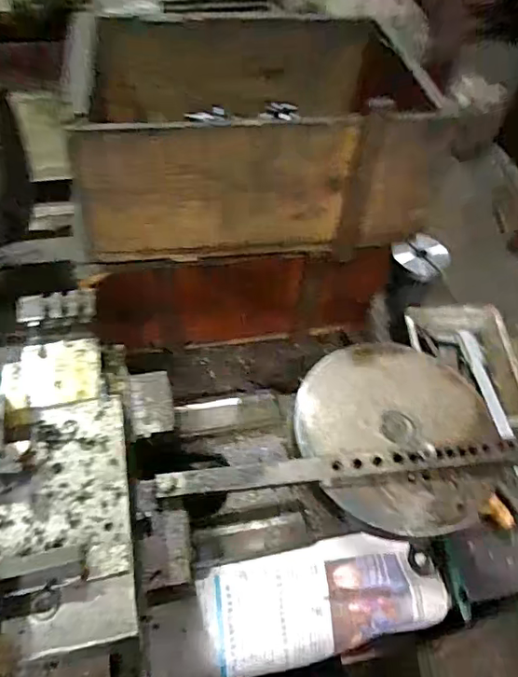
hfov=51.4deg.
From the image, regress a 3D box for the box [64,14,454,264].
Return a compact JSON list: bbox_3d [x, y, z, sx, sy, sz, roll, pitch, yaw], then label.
[{"bbox_3d":[-0.015,-0.235,0.588,0.339,0.147,0.261,-3,53,-7],"label":"box"}]

